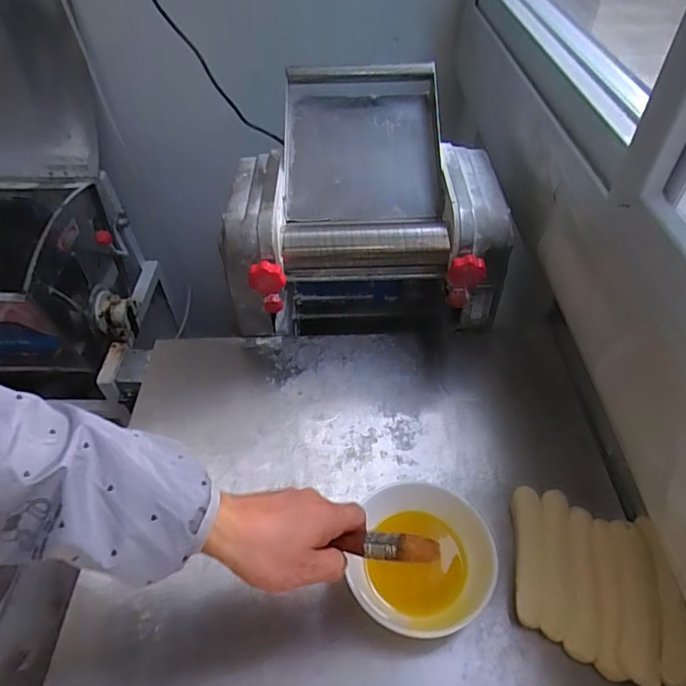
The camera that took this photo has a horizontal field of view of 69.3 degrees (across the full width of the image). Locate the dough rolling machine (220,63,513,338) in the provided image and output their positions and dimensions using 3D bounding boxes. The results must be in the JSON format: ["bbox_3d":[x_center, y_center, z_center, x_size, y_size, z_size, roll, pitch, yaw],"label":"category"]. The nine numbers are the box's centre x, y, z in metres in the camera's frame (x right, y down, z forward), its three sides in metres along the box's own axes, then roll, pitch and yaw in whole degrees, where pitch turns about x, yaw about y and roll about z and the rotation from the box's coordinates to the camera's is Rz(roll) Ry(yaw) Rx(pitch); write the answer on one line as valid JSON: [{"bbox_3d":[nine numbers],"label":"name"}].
[{"bbox_3d":[0.027,-0.188,0.750,0.358,0.295,0.332,-3,49,-1],"label":"dough rolling machine"}]

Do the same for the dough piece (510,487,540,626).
[{"bbox_3d":[0.194,0.221,0.523,0.026,0.019,0.138,7,48,8],"label":"dough piece"}]

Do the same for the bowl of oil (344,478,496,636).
[{"bbox_3d":[0.077,0.220,0.501,0.135,0.058,0.139,-1,48,1],"label":"bowl of oil"}]

